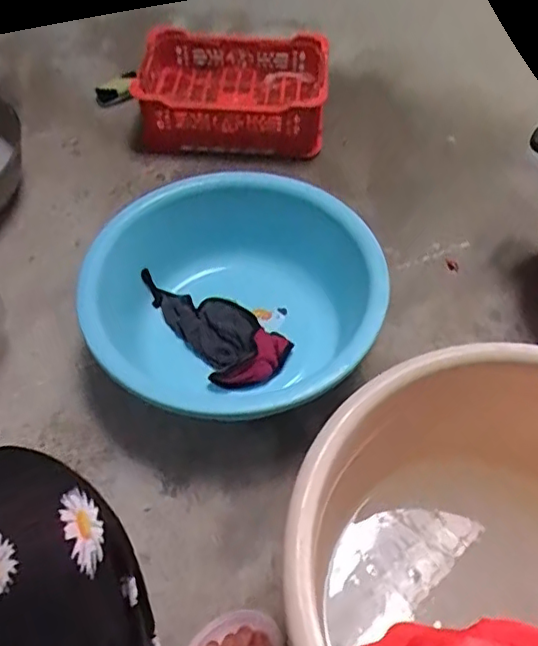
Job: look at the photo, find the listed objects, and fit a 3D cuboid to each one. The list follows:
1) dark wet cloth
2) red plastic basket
[{"bbox_3d":[-0.070,0.000,0.822,0.107,0.048,0.210,-35,61,-24],"label":"dark wet cloth"},{"bbox_3d":[-0.065,-0.417,1.098,0.318,0.103,0.273,-1,53,-1],"label":"red plastic basket"}]

